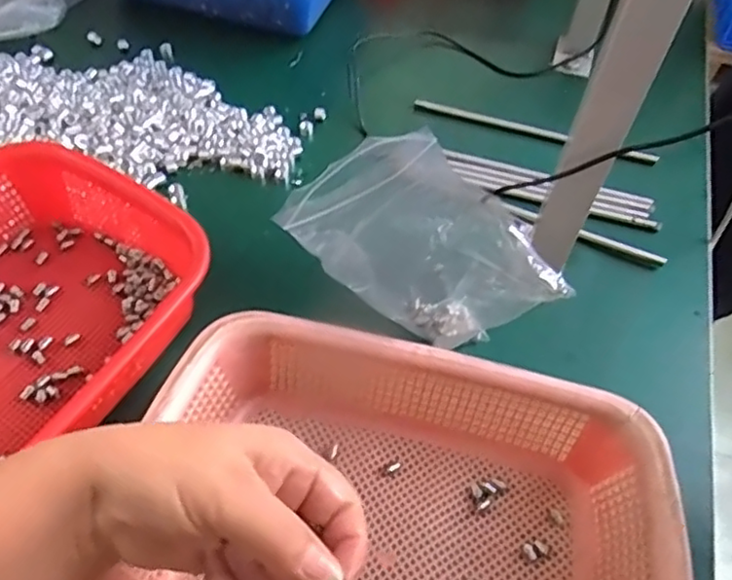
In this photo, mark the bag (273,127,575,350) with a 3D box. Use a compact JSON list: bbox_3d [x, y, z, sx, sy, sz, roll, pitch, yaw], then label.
[{"bbox_3d":[0.037,-0.032,0.456,0.194,0.141,0.053,21,57,12],"label":"bag"}]

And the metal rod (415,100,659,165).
[{"bbox_3d":[0.168,-0.160,0.640,0.241,0.009,0.011,15,55,6],"label":"metal rod"}]

